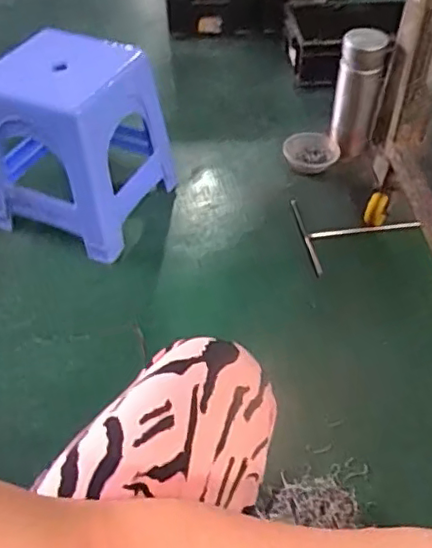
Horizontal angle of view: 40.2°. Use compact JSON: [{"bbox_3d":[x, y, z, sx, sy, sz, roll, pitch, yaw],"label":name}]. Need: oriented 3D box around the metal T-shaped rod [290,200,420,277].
[{"bbox_3d":[0.254,-0.101,1.093,0.198,0.015,0.171,-20,60,5],"label":"metal T-shaped rod"}]

